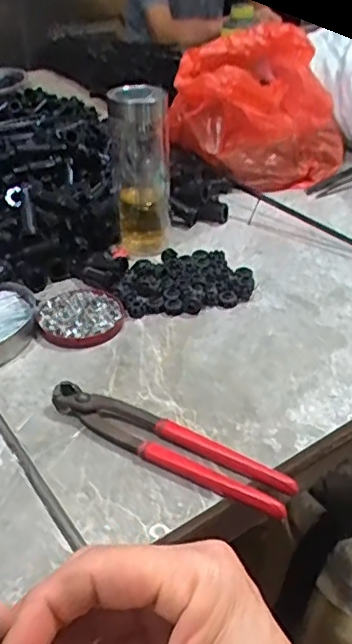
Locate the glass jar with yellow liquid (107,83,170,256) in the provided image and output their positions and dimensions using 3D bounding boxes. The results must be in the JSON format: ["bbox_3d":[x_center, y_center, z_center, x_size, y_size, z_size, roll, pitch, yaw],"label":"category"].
[{"bbox_3d":[-0.043,-0.174,0.685,0.064,0.182,0.067,-7,38,-9],"label":"glass jar with yellow liquid"}]

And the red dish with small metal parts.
[{"bbox_3d":[-0.097,-0.009,0.586,0.083,0.010,0.085,0,37,0],"label":"red dish with small metal parts"}]

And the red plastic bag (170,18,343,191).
[{"bbox_3d":[0.135,-0.344,0.918,0.254,0.149,0.306,8,38,10],"label":"red plastic bag"}]

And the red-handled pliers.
[{"bbox_3d":[-0.009,0.091,0.444,0.199,0.017,0.034,21,42,25],"label":"red-handled pliers"}]

